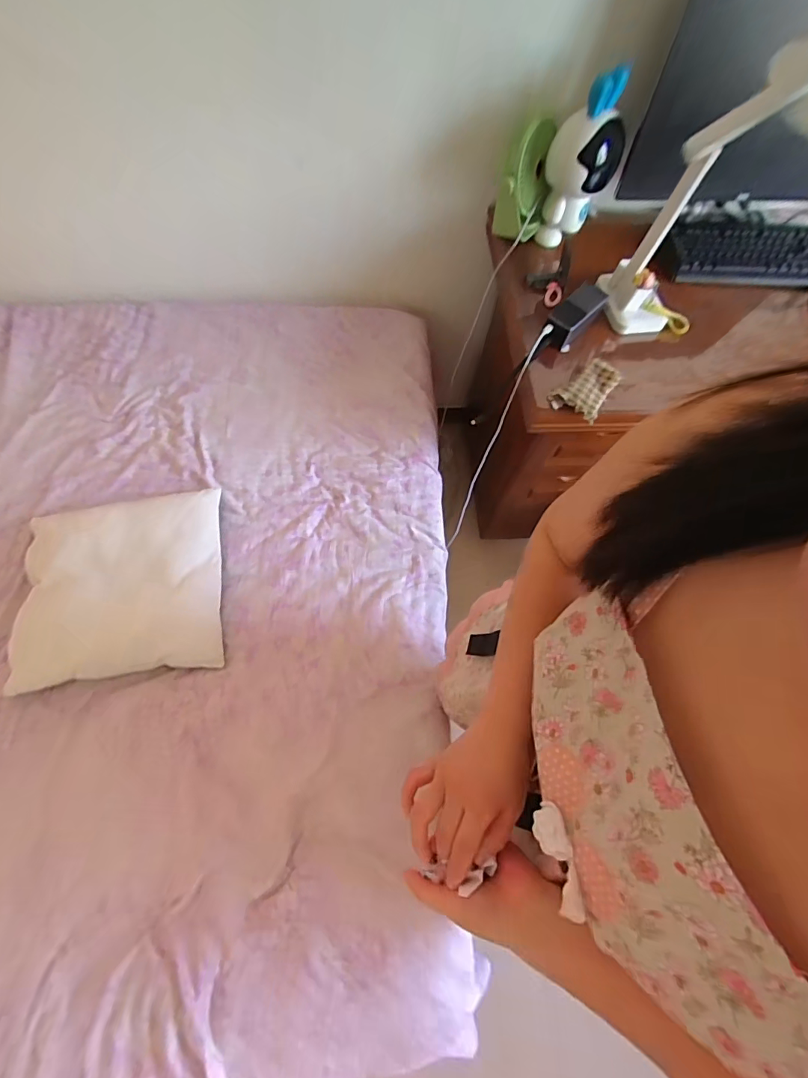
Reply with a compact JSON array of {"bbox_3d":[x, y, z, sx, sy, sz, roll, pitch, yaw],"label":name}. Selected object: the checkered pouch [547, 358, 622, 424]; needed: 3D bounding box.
[{"bbox_3d":[0.298,-0.249,0.748,0.082,0.041,0.092,33,71,8],"label":"checkered pouch"}]

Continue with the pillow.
[{"bbox_3d":[-0.520,0.073,0.832,0.338,0.107,0.337,-9,66,-7],"label":"pillow"}]

